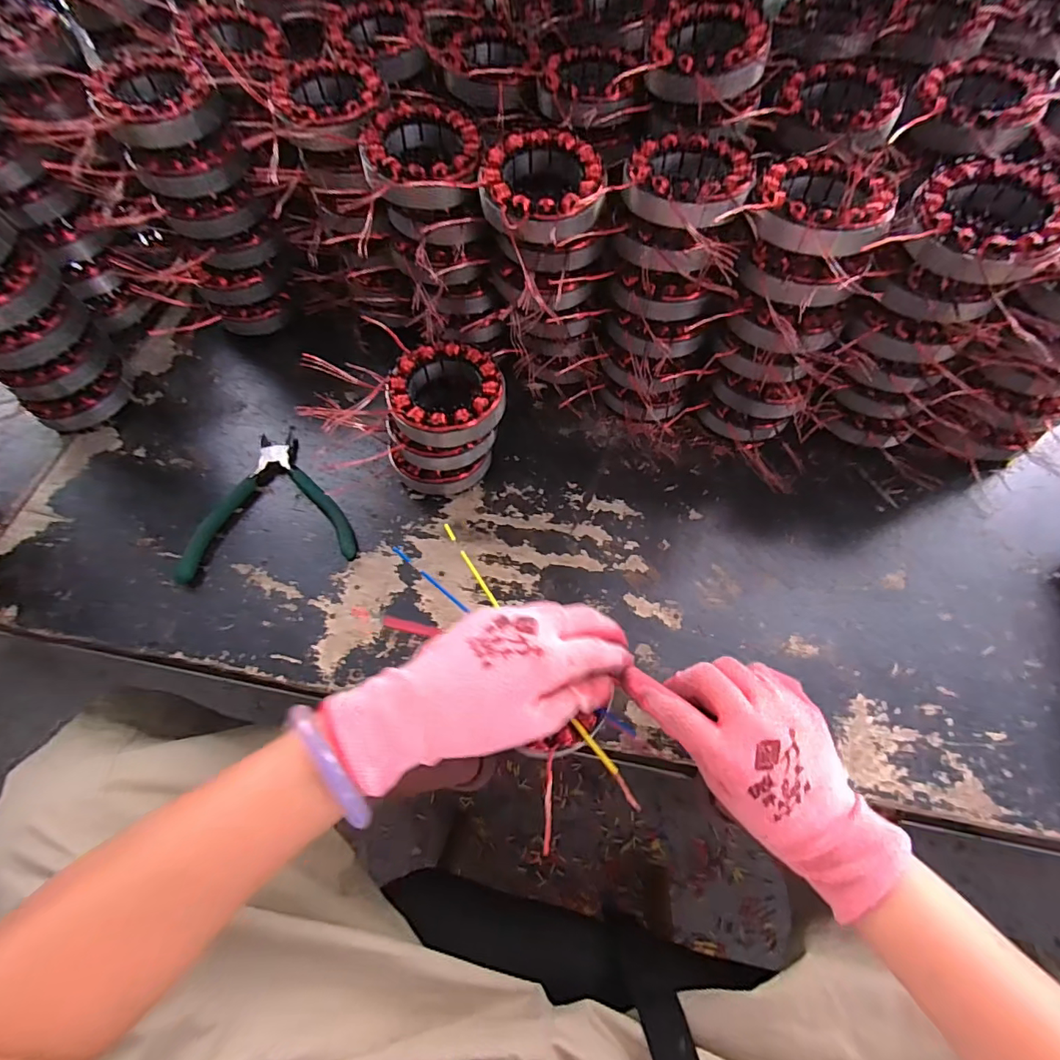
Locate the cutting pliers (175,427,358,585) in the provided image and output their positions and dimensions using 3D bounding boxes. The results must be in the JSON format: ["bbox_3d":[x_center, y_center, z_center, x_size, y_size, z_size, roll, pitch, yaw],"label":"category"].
[{"bbox_3d":[-0.221,-0.030,0.427,0.134,0.012,0.136,-9,64,-3],"label":"cutting pliers"}]

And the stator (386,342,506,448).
[{"bbox_3d":[-0.064,-0.102,0.390,0.087,0.038,0.091,0,64,1],"label":"stator"}]

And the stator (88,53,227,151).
[{"bbox_3d":[-0.287,-0.333,0.392,0.083,0.033,0.092,-28,67,-12],"label":"stator"}]

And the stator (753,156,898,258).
[{"bbox_3d":[0.196,-0.218,0.331,0.083,0.025,0.090,32,69,15],"label":"stator"}]

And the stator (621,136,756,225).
[{"bbox_3d":[0.113,-0.246,0.348,0.085,0.026,0.083,0,64,1],"label":"stator"}]

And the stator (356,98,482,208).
[{"bbox_3d":[-0.078,-0.270,0.363,0.081,0.030,0.098,-10,64,-4],"label":"stator"}]

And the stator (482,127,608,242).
[{"bbox_3d":[0.007,-0.245,0.355,0.083,0.025,0.087,-9,64,-3],"label":"stator"}]

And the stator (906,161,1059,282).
[{"bbox_3d":[0.290,-0.197,0.316,0.083,0.033,0.091,32,69,15],"label":"stator"}]

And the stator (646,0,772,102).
[{"bbox_3d":[0.131,-0.356,0.373,0.081,0.034,0.099,5,64,3],"label":"stator"}]

